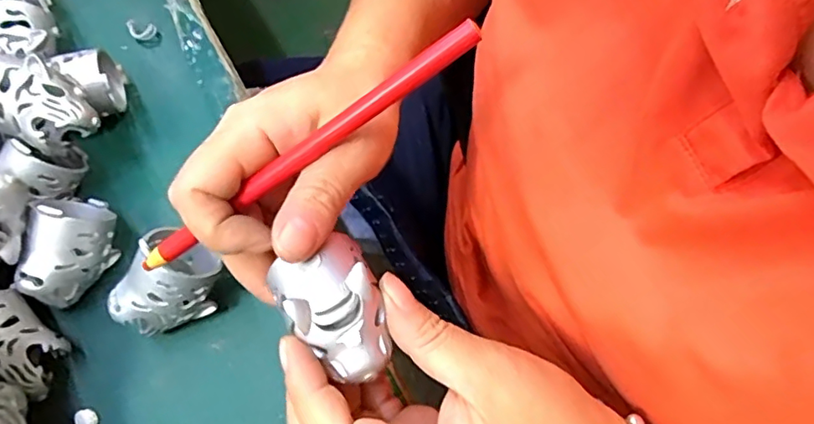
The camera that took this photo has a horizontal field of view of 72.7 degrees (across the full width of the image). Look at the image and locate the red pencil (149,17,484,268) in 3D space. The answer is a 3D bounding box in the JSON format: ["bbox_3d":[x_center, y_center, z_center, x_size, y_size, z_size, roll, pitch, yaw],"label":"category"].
[{"bbox_3d":[-0.042,-0.021,0.214,0.162,0.005,0.008,-33,71,13],"label":"red pencil"}]

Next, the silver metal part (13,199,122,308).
[{"bbox_3d":[-0.172,0.017,0.284,0.036,0.044,0.057,1,69,1],"label":"silver metal part"}]

